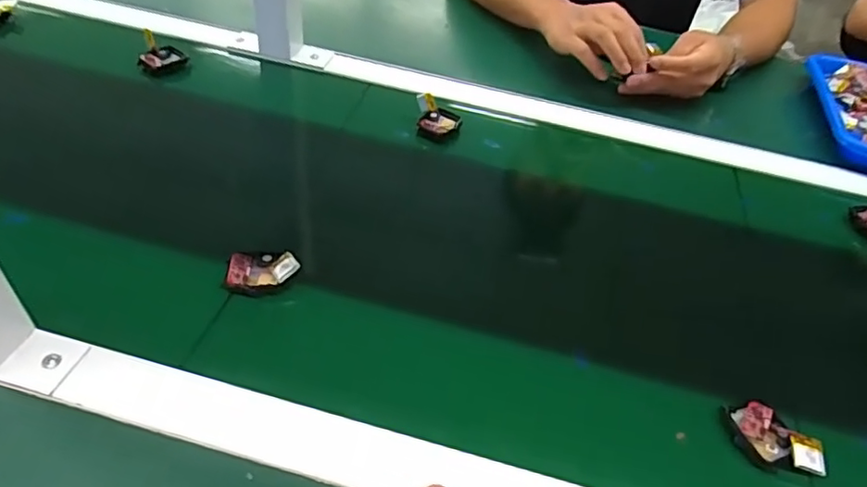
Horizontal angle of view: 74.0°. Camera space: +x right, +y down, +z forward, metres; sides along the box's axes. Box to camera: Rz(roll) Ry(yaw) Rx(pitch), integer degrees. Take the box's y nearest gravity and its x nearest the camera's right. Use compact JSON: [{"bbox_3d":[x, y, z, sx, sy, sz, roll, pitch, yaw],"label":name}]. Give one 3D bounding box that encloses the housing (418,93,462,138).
[{"bbox_3d":[0.007,-0.132,0.598,0.045,0.037,0.030,4,39,-2],"label":"housing"}]

